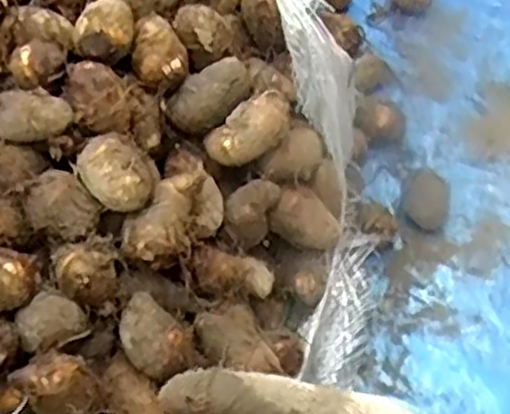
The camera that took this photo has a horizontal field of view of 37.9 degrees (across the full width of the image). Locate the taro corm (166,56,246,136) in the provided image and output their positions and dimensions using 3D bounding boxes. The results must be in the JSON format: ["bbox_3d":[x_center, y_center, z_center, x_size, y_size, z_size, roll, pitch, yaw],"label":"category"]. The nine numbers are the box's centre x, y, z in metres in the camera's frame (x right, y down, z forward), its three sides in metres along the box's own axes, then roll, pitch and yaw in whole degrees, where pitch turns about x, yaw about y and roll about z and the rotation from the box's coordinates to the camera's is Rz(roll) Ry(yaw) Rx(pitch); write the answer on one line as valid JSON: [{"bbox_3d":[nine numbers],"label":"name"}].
[{"bbox_3d":[-0.029,-0.072,0.488,0.055,0.026,0.028,-34,62,-16],"label":"taro corm"}]

